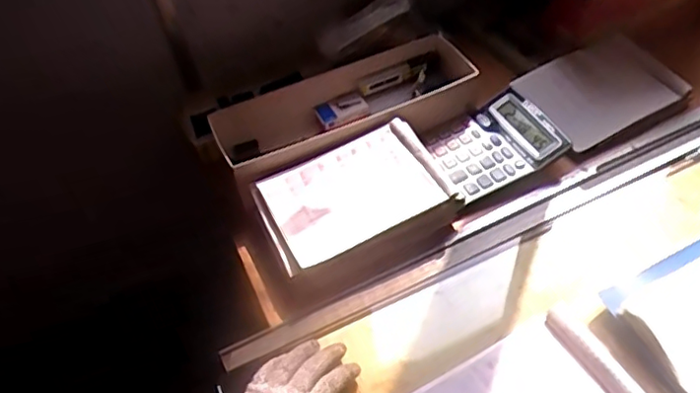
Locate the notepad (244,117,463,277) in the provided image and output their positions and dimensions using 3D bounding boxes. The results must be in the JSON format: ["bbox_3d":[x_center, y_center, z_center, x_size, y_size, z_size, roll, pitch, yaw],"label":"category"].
[{"bbox_3d":[0.002,-0.007,0.711,0.212,0.022,0.136,-24,55,-11],"label":"notepad"}]

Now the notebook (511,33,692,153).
[{"bbox_3d":[0.337,-0.149,0.825,0.203,0.014,0.147,-26,57,-18],"label":"notebook"}]

